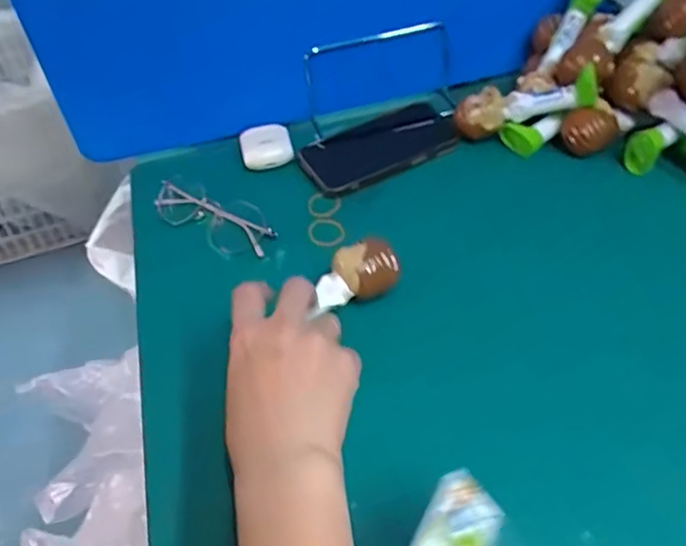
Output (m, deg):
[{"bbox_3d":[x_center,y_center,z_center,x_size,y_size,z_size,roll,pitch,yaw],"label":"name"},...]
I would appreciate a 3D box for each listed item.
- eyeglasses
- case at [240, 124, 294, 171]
[{"bbox_3d":[-0.115,-0.052,0.516,0.131,0.023,0.045,32,57,33],"label":"eyeglasses"},{"bbox_3d":[-0.074,-0.121,0.574,0.047,0.023,0.046,-13,45,-6],"label":"case"}]

